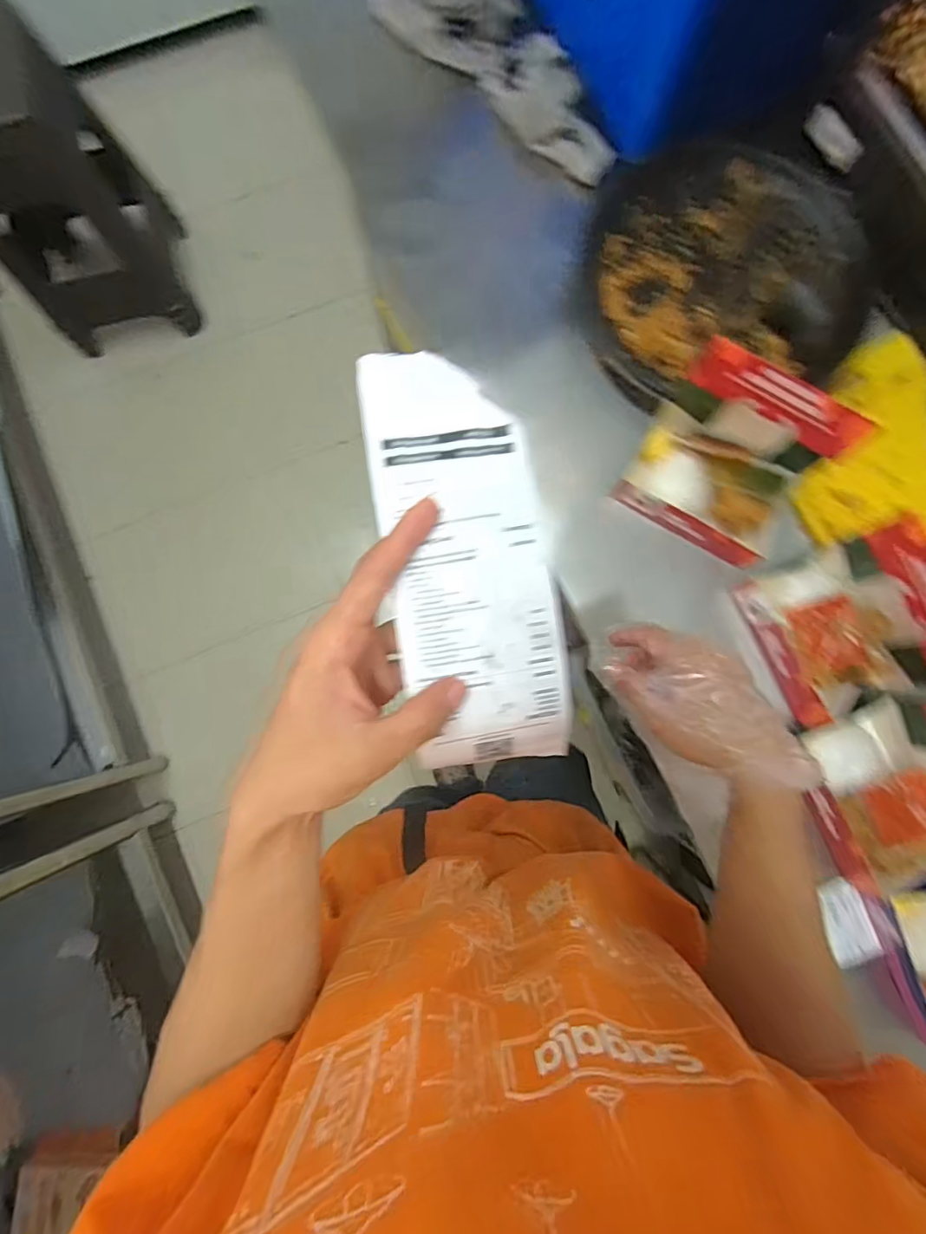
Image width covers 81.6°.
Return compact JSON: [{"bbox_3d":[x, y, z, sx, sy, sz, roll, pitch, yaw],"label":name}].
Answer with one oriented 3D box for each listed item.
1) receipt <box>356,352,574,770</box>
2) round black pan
[{"bbox_3d":[0.001,-0.027,0.271,0.080,0.022,0.207,-14,91,-3],"label":"receipt"},{"bbox_3d":[0.310,-0.425,0.663,0.312,0.085,0.313,0,83,-1],"label":"round black pan"}]

